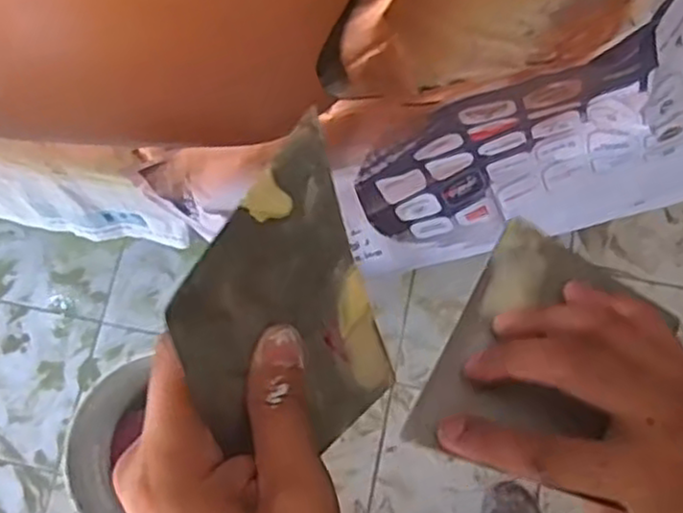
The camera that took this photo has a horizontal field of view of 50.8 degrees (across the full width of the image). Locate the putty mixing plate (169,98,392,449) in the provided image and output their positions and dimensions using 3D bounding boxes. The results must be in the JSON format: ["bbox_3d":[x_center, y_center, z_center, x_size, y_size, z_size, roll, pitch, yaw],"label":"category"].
[{"bbox_3d":[-0.018,0.030,0.277,0.010,0.133,0.095,12,44,31],"label":"putty mixing plate"}]

